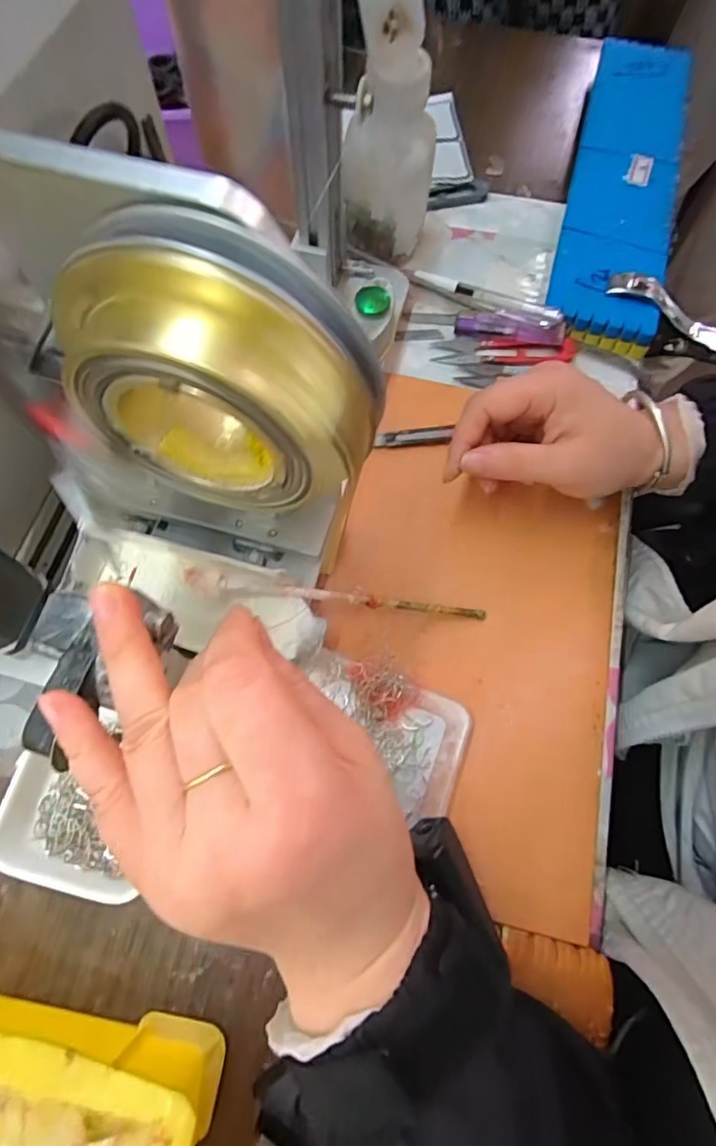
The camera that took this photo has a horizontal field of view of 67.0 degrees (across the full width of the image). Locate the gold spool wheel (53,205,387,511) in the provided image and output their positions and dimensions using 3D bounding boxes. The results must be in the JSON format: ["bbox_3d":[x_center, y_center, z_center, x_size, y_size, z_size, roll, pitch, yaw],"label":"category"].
[{"bbox_3d":[-0.046,-0.066,0.194,0.108,0.094,0.043,16,69,5],"label":"gold spool wheel"}]

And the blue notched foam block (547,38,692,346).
[{"bbox_3d":[0.219,-0.327,0.450,0.080,0.031,0.338,15,69,4],"label":"blue notched foam block"}]

